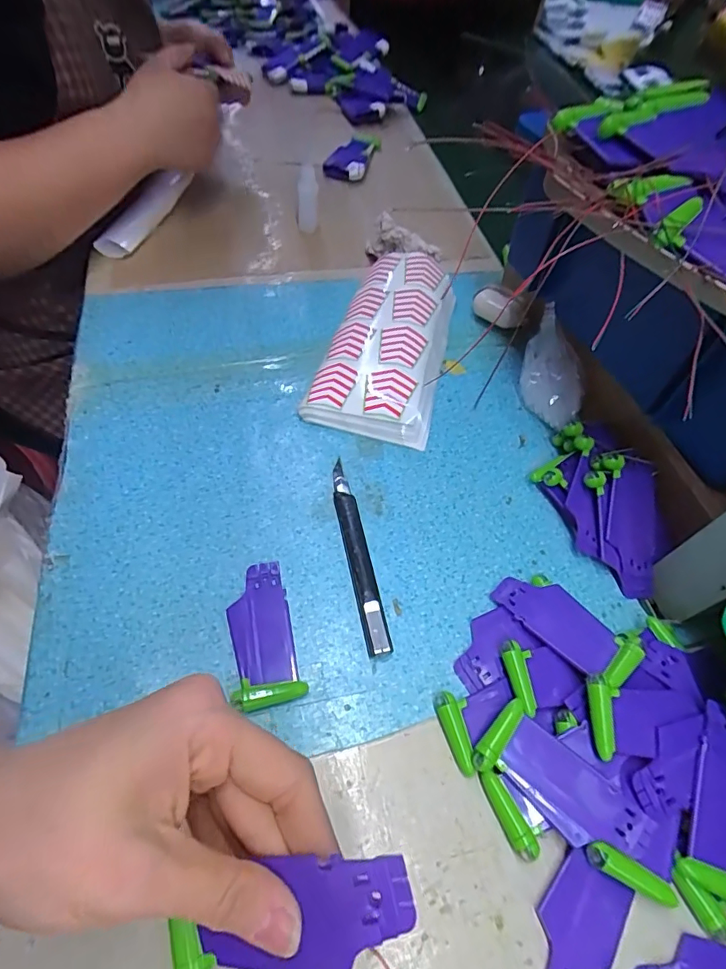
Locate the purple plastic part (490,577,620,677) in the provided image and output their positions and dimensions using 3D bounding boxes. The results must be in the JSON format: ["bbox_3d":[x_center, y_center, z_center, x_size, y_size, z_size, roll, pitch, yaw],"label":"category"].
[{"bbox_3d":[0.125,0.086,0.325,0.037,0.004,0.077,-37,55,-20],"label":"purple plastic part"}]

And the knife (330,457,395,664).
[{"bbox_3d":[-0.005,0.045,0.352,0.016,0.012,0.147,-8,57,-10],"label":"knife"}]

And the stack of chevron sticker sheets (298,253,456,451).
[{"bbox_3d":[0.024,-0.137,0.462,0.103,0.037,0.217,13,56,4],"label":"stack of chevron sticker sheets"}]

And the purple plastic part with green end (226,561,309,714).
[{"bbox_3d":[-0.065,0.094,0.316,0.041,0.007,0.087,-13,57,-13],"label":"purple plastic part with green end"}]

